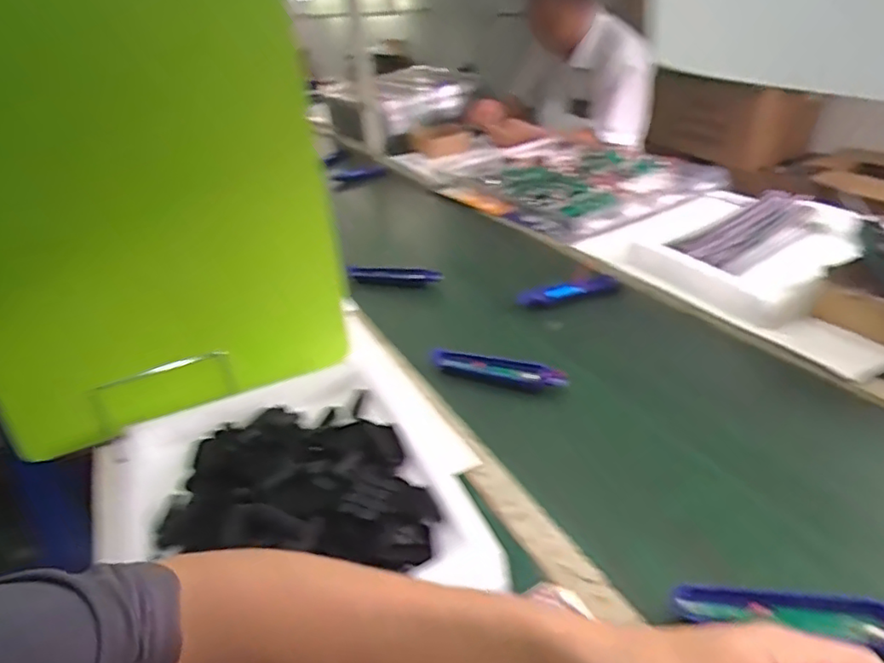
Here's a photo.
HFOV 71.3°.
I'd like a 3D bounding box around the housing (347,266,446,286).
[{"bbox_3d":[-0.084,-0.098,1.071,0.166,0.028,0.024,5,32,19],"label":"housing"}]

